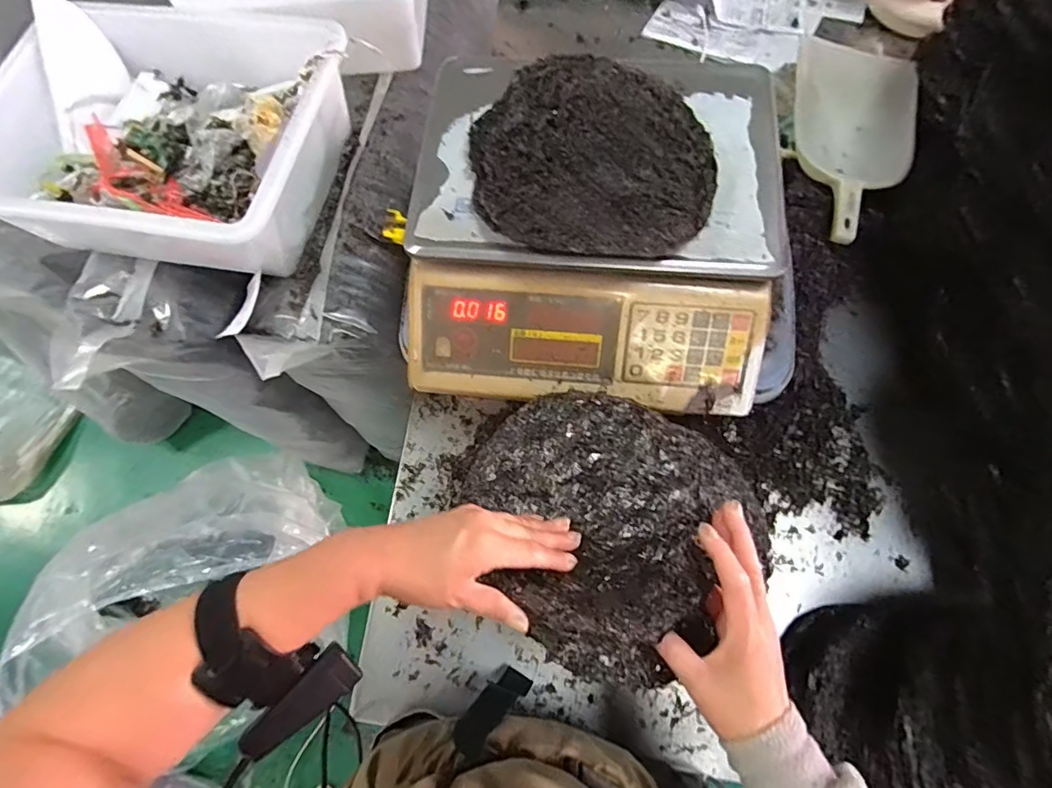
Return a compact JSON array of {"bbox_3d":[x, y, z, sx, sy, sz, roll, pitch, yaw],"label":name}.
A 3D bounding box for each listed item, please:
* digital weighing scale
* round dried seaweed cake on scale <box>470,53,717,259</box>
[{"bbox_3d":[0.072,-0.154,0.478,0.342,0.103,0.313,6,71,5],"label":"digital weighing scale"},{"bbox_3d":[0.057,-0.200,0.419,0.196,0.024,0.205,-1,70,2],"label":"round dried seaweed cake on scale"}]

